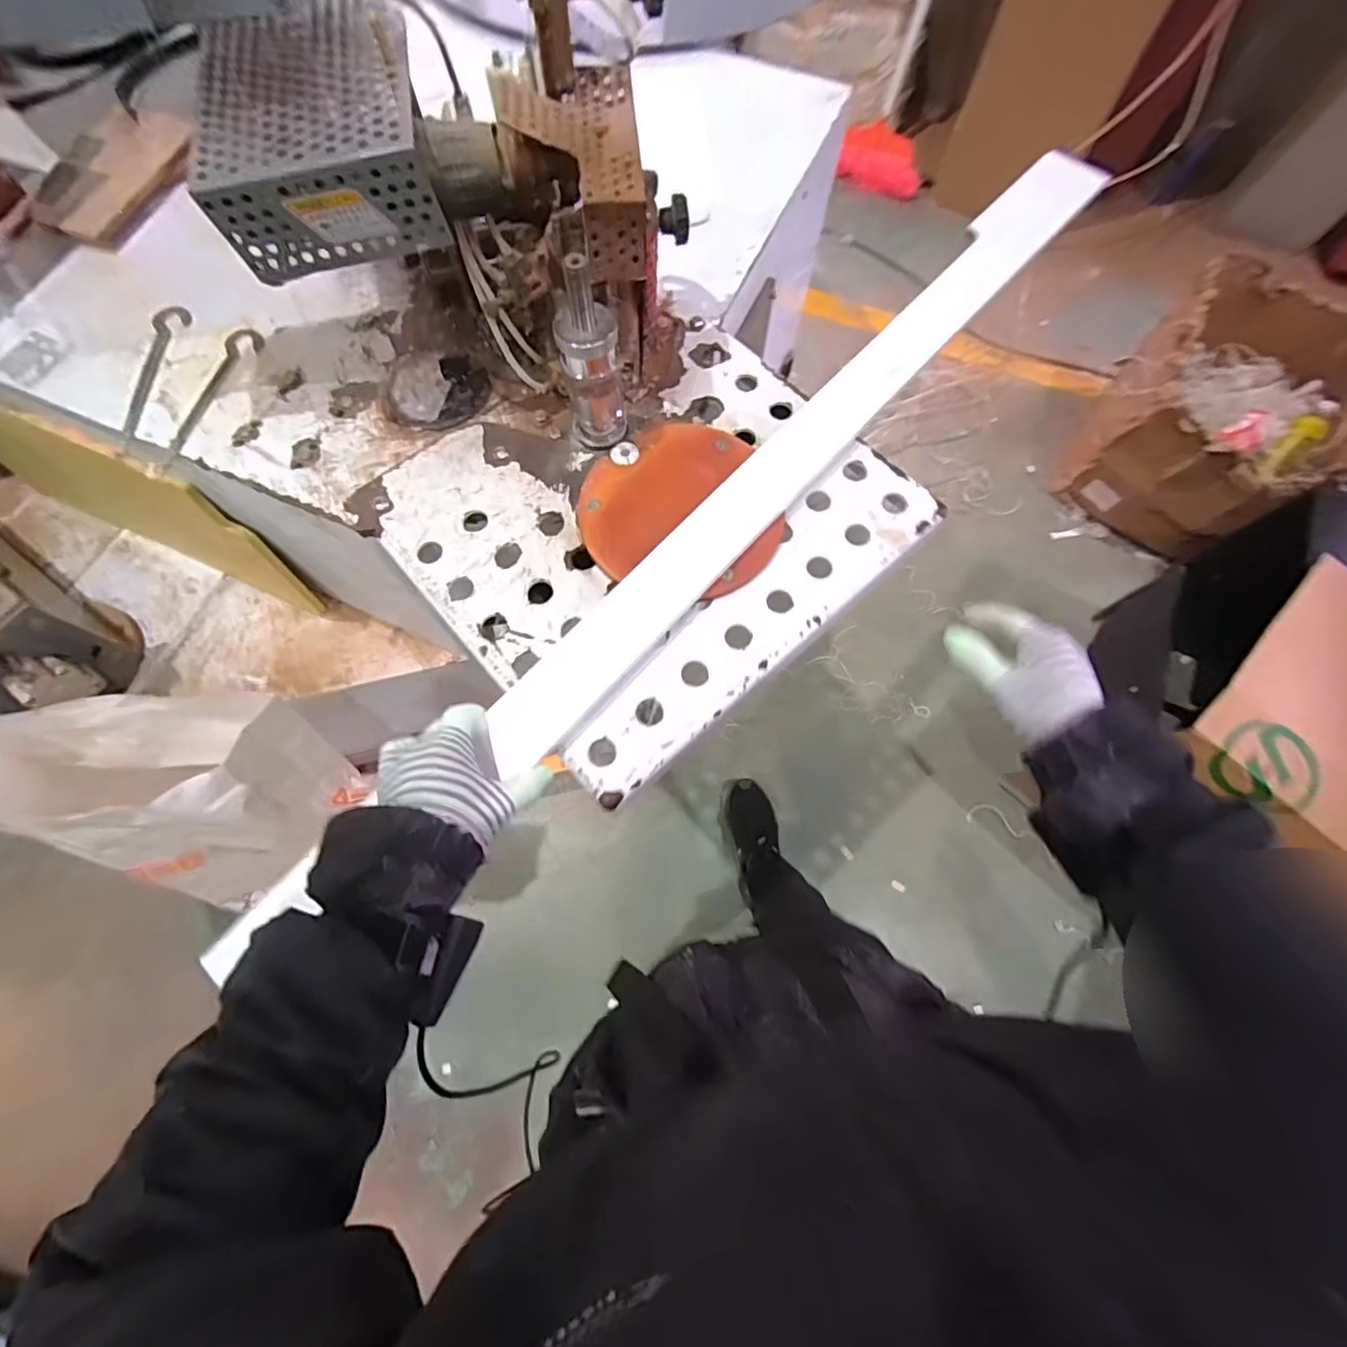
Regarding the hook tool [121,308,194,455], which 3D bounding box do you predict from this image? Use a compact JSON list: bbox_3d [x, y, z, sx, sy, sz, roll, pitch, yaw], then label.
[{"bbox_3d":[-0.571,-0.328,0.652,0.038,0.013,0.193,-1,71,-1],"label":"hook tool"}]

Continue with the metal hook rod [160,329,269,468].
[{"bbox_3d":[-0.507,-0.304,0.645,0.038,0.008,0.185,16,71,5],"label":"metal hook rod"}]

